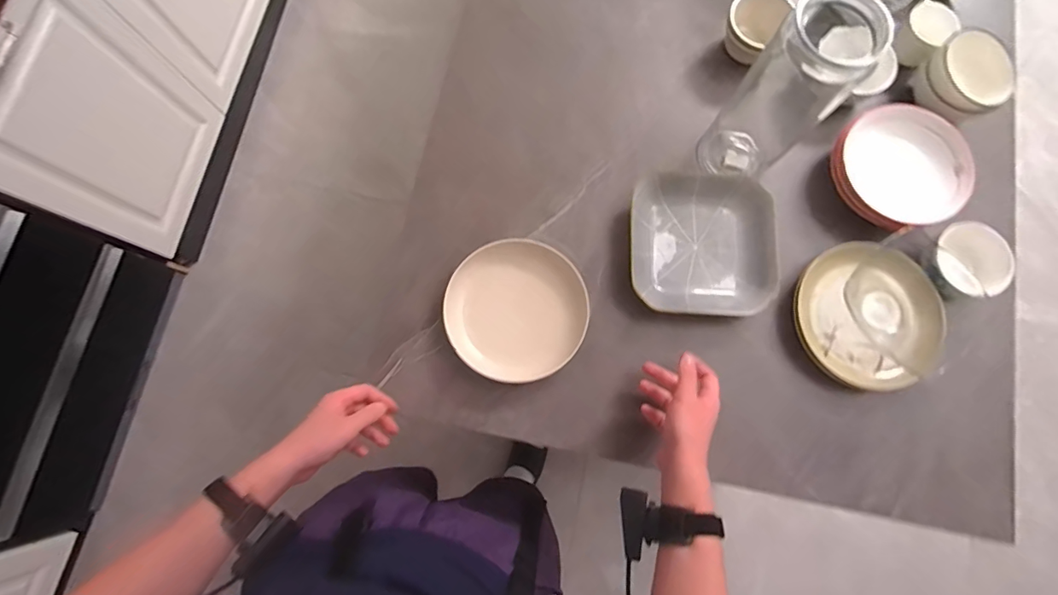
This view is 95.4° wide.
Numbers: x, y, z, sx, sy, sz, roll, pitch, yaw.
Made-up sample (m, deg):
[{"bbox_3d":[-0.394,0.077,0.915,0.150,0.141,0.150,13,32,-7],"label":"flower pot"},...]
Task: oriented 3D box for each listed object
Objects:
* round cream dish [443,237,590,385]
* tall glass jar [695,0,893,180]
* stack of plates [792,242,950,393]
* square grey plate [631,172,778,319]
[{"bbox_3d":[-0.018,0.020,0.660,0.185,0.049,0.184,0,78,0],"label":"round cream dish"},{"bbox_3d":[0.314,-0.245,0.608,0.103,0.276,0.122,42,81,8],"label":"tall glass jar"},{"bbox_3d":[0.460,0.027,0.650,0.188,0.029,0.180,34,93,11],"label":"stack of plates"},{"bbox_3d":[0.239,-0.076,0.681,0.193,0.042,0.201,1,78,0],"label":"square grey plate"}]

